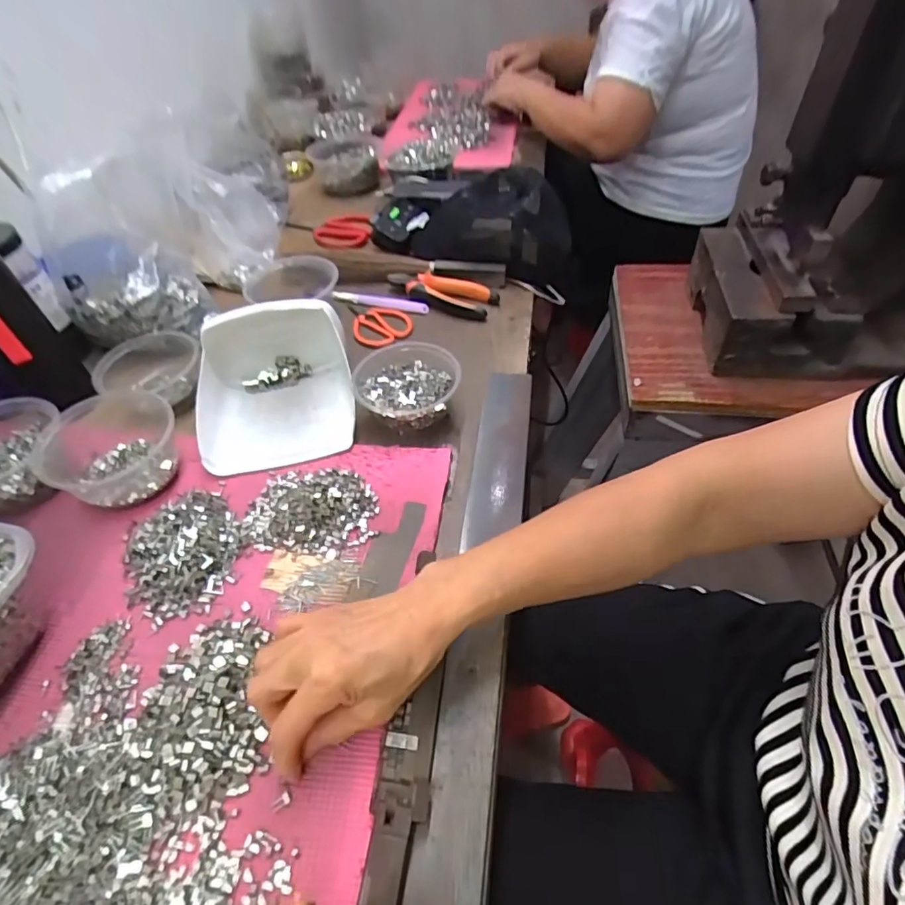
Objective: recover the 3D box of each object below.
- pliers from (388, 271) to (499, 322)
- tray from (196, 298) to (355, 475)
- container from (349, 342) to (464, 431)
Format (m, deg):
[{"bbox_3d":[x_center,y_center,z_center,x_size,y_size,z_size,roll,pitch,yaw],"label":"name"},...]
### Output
[{"bbox_3d":[-0.019,-0.210,0.688,0.151,0.022,0.051,16,51,19],"label":"pliers"},{"bbox_3d":[-0.182,-0.070,0.538,0.154,0.087,0.166,-11,50,-11],"label":"tray"},{"bbox_3d":[-0.046,-0.064,0.540,0.103,0.045,0.097,-3,48,3],"label":"container"}]

